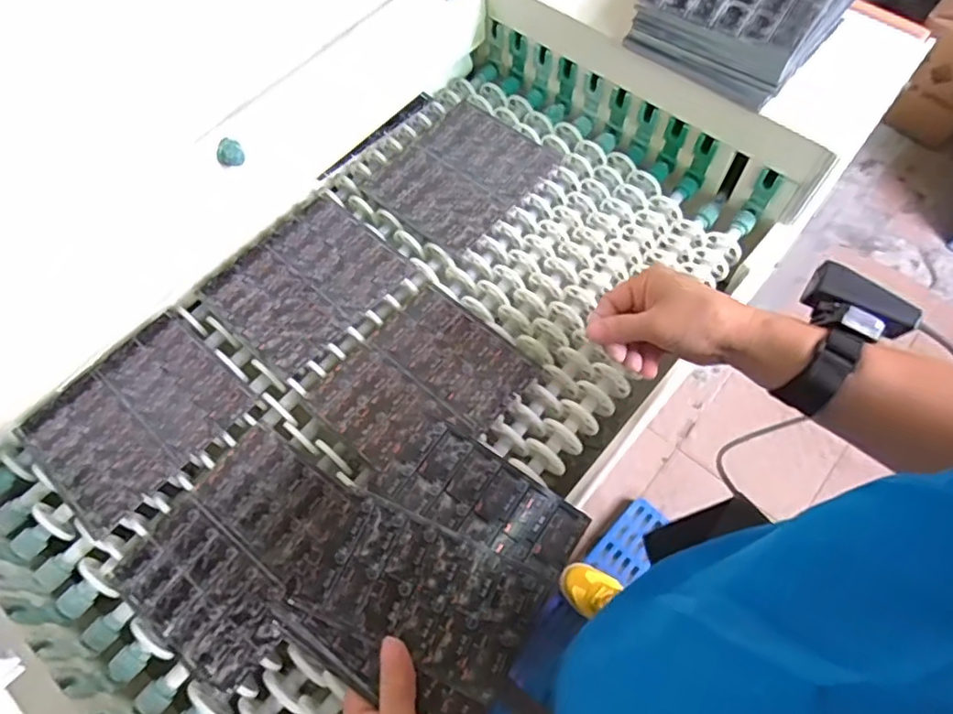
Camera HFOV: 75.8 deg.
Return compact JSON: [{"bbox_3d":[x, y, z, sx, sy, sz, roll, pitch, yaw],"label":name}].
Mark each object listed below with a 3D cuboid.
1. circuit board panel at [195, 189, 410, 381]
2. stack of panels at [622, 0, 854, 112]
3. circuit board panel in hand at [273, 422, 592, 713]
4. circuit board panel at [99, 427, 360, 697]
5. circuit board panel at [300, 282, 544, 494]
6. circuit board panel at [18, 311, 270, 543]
[{"bbox_3d":[-0.173,-0.079,0.619,0.147,0.006,0.171,39,73,19],"label":"circuit board panel"},{"bbox_3d":[0.265,-0.351,0.608,0.164,0.060,0.182,32,71,17],"label":"stack of panels"},{"bbox_3d":[-0.024,0.142,0.408,0.136,0.008,0.169,29,70,16],"label":"circuit board panel in hand"},{"bbox_3d":[-0.192,0.155,0.501,0.141,0.004,0.170,32,71,17],"label":"circuit board panel"},{"bbox_3d":[-0.053,0.025,0.563,0.150,0.011,0.171,37,72,18],"label":"circuit board panel"},{"bbox_3d":[-0.311,0.050,0.559,0.148,0.007,0.171,39,73,19],"label":"circuit board panel"}]

